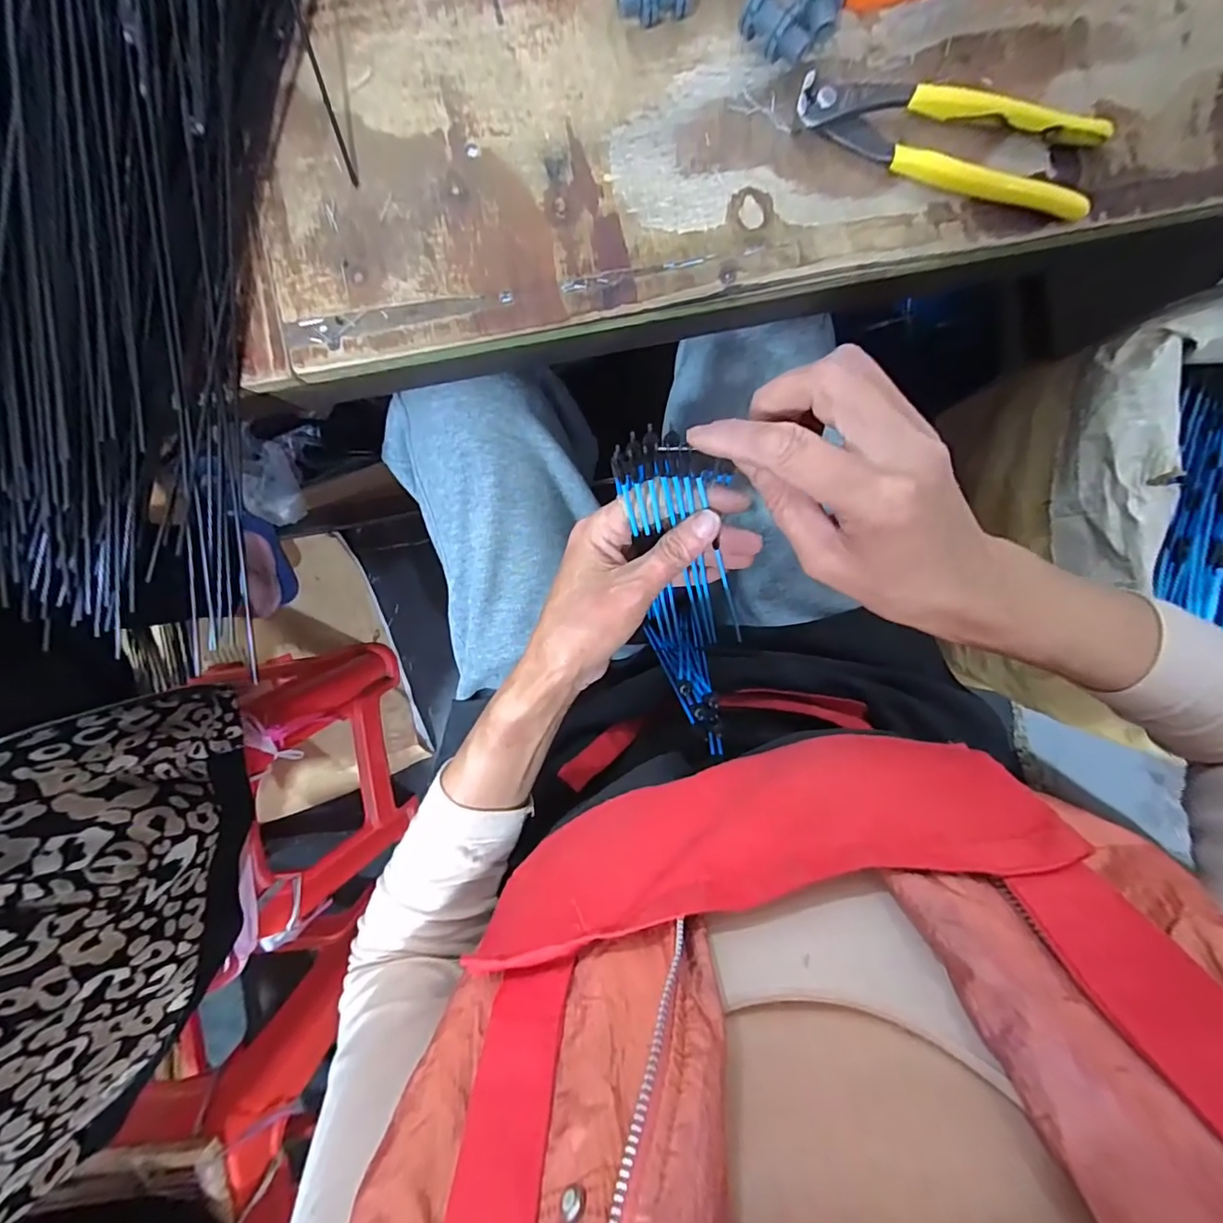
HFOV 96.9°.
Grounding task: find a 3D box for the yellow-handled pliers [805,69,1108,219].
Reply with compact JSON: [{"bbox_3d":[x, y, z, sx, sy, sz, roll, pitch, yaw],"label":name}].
[{"bbox_3d":[0.181,-0.256,0.294,0.161,0.017,0.044,15,92,0],"label":"yellow-handled pliers"}]

